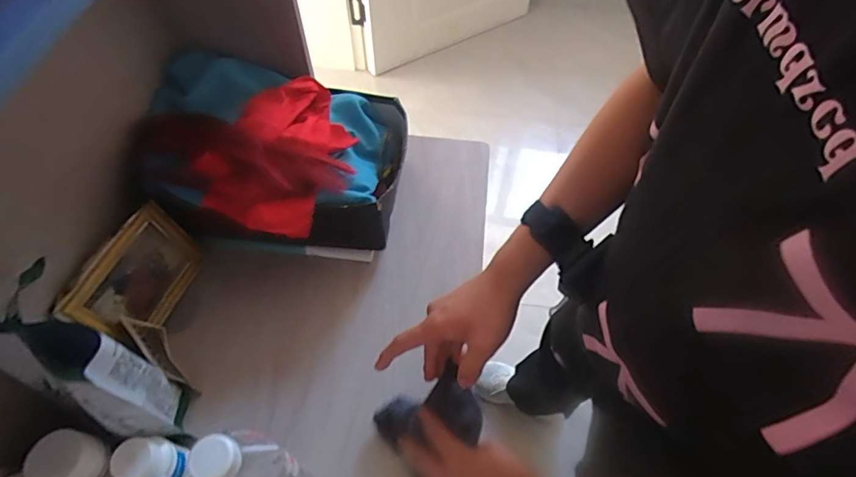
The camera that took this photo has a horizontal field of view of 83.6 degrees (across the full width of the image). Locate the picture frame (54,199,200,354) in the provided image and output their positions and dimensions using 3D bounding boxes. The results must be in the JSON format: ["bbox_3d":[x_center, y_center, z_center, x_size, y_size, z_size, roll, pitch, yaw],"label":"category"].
[{"bbox_3d":[-0.339,0.048,0.569,0.021,0.117,0.154,9,55,21],"label":"picture frame"}]

